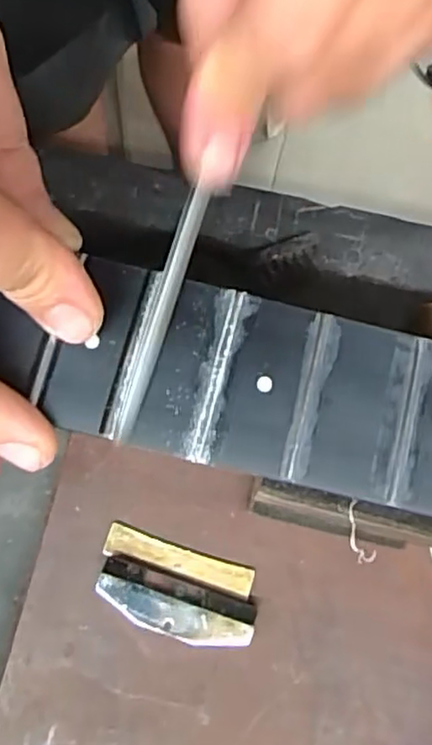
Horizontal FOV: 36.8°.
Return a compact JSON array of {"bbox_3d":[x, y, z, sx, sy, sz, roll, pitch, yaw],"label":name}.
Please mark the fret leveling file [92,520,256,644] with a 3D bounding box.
[{"bbox_3d":[-0.016,0.086,0.258,0.064,0.015,0.032,17,77,4],"label":"fret leveling file"}]

